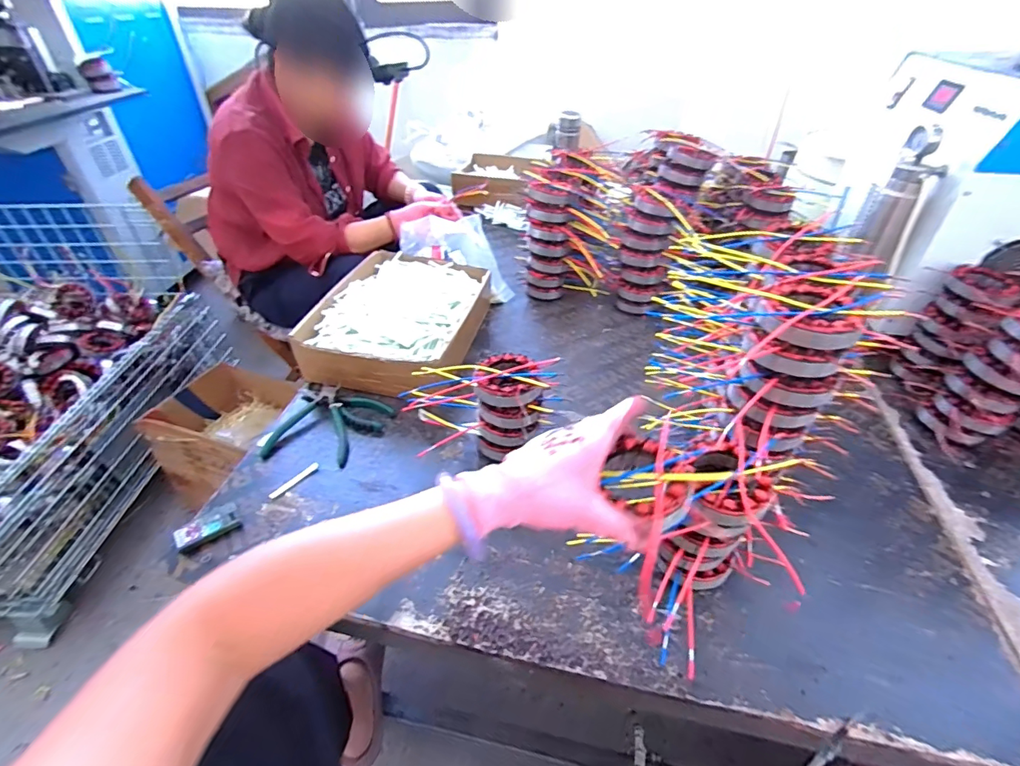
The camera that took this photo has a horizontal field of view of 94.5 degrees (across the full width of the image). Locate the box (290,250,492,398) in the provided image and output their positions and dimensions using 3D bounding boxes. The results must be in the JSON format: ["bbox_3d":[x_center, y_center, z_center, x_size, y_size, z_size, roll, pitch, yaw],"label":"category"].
[{"bbox_3d":[-0.185,-0.118,0.828,0.242,0.096,0.322,9,41,8],"label":"box"}]

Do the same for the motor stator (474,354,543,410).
[{"bbox_3d":[-0.004,-0.001,0.612,0.090,0.037,0.091,-4,41,-6],"label":"motor stator"}]

